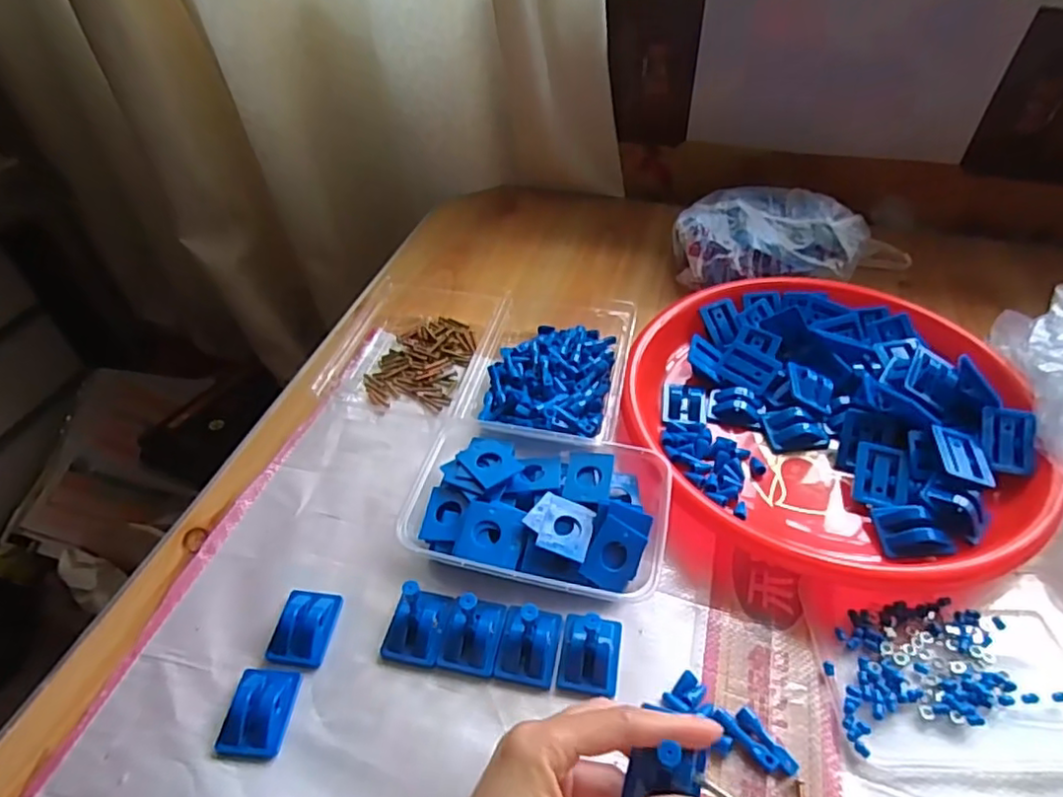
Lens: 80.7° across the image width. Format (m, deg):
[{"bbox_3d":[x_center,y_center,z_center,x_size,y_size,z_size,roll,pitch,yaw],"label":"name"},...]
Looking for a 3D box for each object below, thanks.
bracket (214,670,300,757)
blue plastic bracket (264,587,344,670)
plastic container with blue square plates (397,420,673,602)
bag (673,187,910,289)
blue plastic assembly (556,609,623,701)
[{"bbox_3d":[-0.150,0.170,0.344,0.034,0.013,0.045,3,44,6],"label":"bracket"},{"bbox_3d":[-0.138,0.137,0.380,0.034,0.013,0.045,5,44,8],"label":"blue plastic bracket"},{"bbox_3d":[0.005,0.073,0.424,0.166,0.034,0.126,8,45,11],"label":"plastic container with blue square plates"},{"bbox_3d":[0.255,-0.159,0.623,0.236,0.058,0.113,-6,44,-3],"label":"bag"},{"bbox_3d":[0.035,0.145,0.363,0.034,0.020,0.045,6,45,10],"label":"blue plastic assembly"}]

